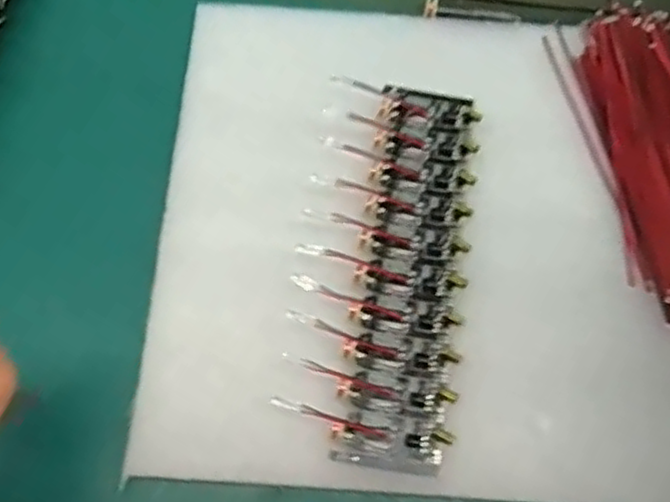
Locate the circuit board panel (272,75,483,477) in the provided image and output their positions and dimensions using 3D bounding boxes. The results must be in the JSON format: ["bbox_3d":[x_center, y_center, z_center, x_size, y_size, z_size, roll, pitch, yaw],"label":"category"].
[{"bbox_3d":[0.025,0.003,0.295,0.059,0.009,0.162,9,73,2],"label":"circuit board panel"}]

